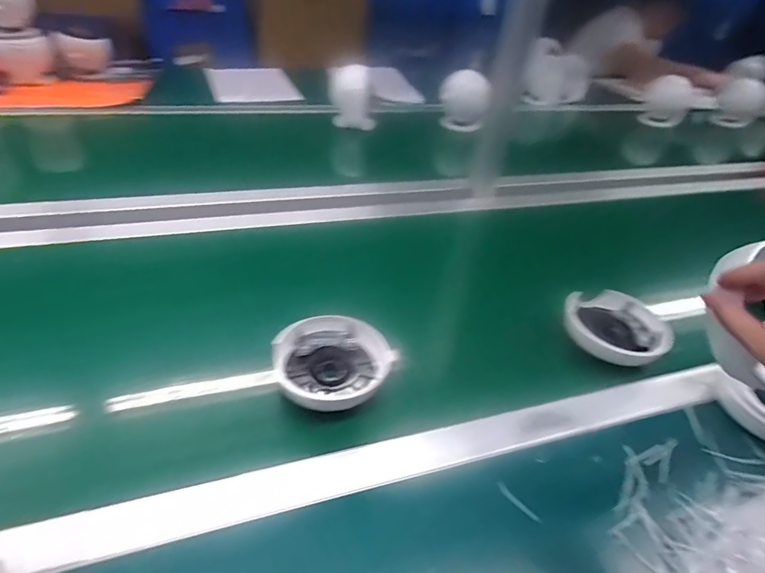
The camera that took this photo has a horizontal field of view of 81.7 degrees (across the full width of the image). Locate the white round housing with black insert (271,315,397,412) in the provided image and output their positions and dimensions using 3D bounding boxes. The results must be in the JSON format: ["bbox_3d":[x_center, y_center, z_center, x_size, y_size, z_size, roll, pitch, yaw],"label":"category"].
[{"bbox_3d":[-0.050,0.082,0.477,0.124,0.033,0.109,-5,42,-15],"label":"white round housing with black insert"}]

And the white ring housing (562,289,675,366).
[{"bbox_3d":[0.292,0.053,0.560,0.106,0.039,0.117,-23,49,-32],"label":"white ring housing"}]

